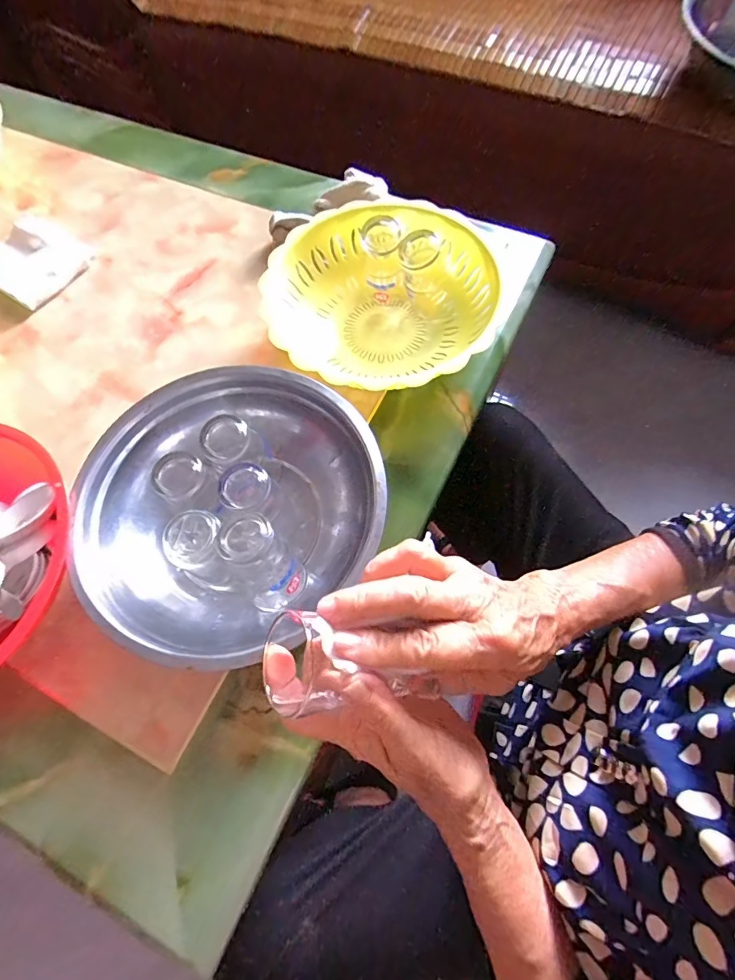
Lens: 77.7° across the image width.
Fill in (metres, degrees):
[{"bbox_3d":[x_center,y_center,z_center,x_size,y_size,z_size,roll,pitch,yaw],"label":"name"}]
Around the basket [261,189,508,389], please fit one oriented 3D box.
[{"bbox_3d":[0.018,-0.197,0.489,0.242,0.075,0.230,36,74,15],"label":"basket"}]

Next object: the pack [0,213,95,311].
[{"bbox_3d":[-0.426,-0.298,0.583,0.133,0.024,0.120,33,74,14],"label":"pack"}]

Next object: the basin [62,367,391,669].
[{"bbox_3d":[-0.117,0.015,0.412,0.255,0.073,0.232,-1,69,2],"label":"basin"}]

